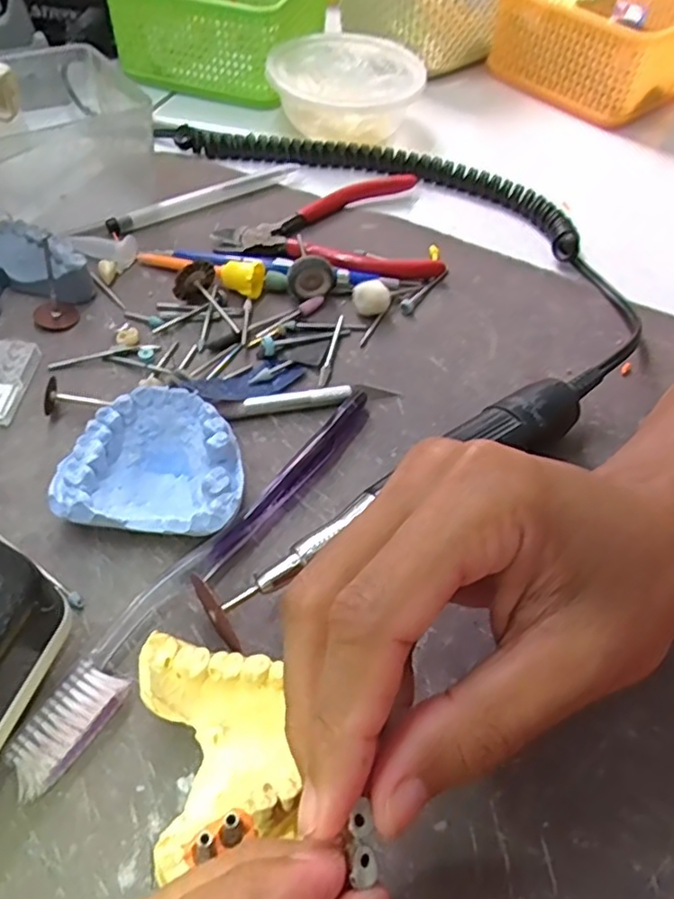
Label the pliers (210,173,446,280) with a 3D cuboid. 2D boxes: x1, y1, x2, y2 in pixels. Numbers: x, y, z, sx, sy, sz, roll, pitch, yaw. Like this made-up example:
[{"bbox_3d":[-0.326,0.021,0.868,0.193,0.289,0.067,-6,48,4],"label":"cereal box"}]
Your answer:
[{"bbox_3d":[-0.006,-0.125,0.367,0.121,0.011,0.088,-6,54,-10],"label":"pliers"}]

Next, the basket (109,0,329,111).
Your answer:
[{"bbox_3d":[-0.083,-0.329,0.483,0.130,0.060,0.143,19,54,9],"label":"basket"}]

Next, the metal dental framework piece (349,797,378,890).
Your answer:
[{"bbox_3d":[0.005,0.083,0.134,0.006,0.004,0.014,-1,67,-5],"label":"metal dental framework piece"}]

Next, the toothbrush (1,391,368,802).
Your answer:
[{"bbox_3d":[-0.045,0.037,0.241,0.022,0.014,0.187,29,56,16],"label":"toothbrush"}]

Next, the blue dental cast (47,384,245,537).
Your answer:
[{"bbox_3d":[-0.069,0.007,0.252,0.066,0.029,0.056,7,53,1],"label":"blue dental cast"}]

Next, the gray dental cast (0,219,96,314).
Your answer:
[{"bbox_3d":[-0.161,-0.091,0.320,0.064,0.024,0.054,-19,57,-18],"label":"gray dental cast"}]

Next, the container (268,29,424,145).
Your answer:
[{"bbox_3d":[0.006,-0.244,0.441,0.097,0.043,0.097,2,53,-3],"label":"container"}]

